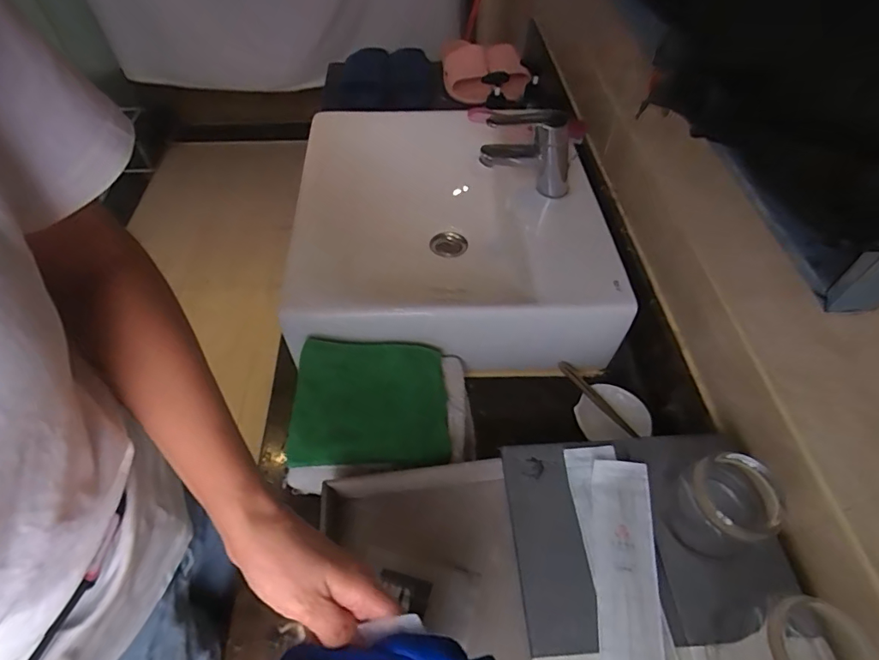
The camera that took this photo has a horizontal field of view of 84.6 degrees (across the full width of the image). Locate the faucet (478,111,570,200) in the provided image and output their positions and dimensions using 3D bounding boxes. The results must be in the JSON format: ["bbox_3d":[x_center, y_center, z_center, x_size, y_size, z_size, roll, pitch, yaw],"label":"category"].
[{"bbox_3d":[0.126,-0.246,0.699,0.124,0.127,0.069,14,54,10],"label":"faucet"}]

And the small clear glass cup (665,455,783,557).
[{"bbox_3d":[0.235,0.144,0.398,0.066,0.055,0.064,0,53,0],"label":"small clear glass cup"}]

